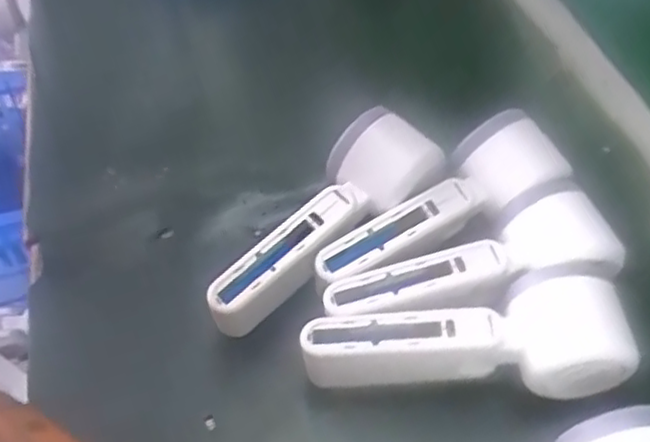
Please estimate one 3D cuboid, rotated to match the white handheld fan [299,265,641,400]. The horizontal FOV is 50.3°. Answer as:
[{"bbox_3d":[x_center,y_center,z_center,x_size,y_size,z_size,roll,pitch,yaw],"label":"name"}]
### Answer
[{"bbox_3d":[0.072,0.068,0.359,0.161,0.051,0.054,-7,51,-5],"label":"white handheld fan"}]

